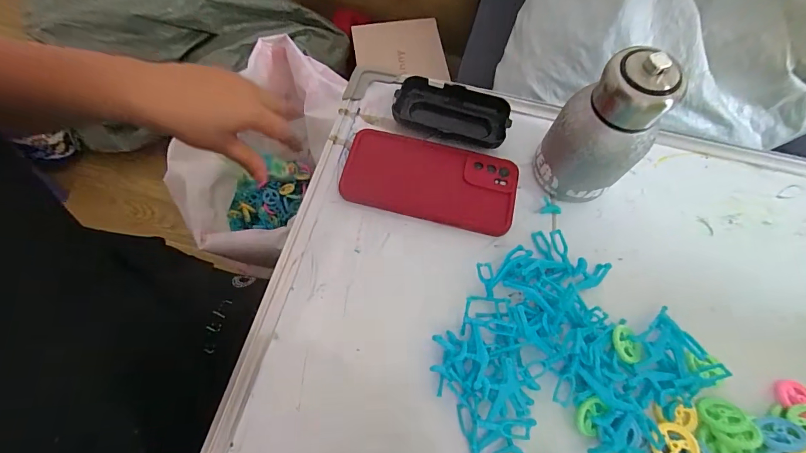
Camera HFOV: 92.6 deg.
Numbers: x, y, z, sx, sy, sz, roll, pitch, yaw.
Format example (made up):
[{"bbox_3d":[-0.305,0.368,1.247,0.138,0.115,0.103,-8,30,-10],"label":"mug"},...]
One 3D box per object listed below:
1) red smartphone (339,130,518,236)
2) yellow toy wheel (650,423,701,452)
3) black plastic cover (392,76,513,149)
[{"bbox_3d":[0.025,-0.044,0.362,0.159,0.013,0.074,14,67,4],"label":"red smartphone"},{"bbox_3d":[0.197,0.159,0.278,0.033,0.004,0.029,-7,57,6],"label":"yellow toy wheel"},{"bbox_3d":[0.048,-0.112,0.383,0.109,0.026,0.054,20,68,6],"label":"black plastic cover"}]

